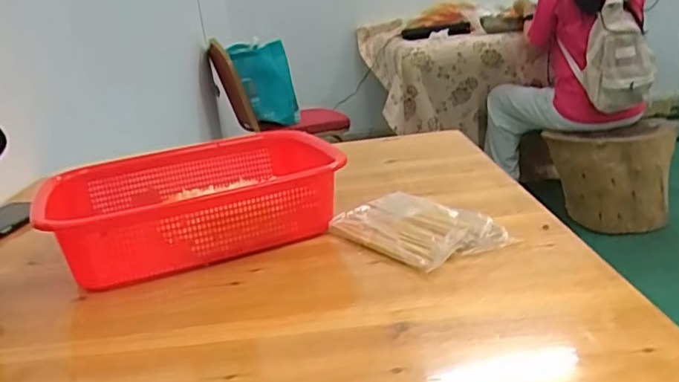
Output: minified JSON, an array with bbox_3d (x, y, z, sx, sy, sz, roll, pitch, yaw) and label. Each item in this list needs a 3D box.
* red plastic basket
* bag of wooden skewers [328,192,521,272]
[{"bbox_3d":[-0.166,0.008,0.692,0.322,0.073,0.239,-12,19,-16],"label":"red plastic basket"},{"bbox_3d":[0.078,0.032,0.617,0.108,0.038,0.180,-19,22,-34],"label":"bag of wooden skewers"}]

